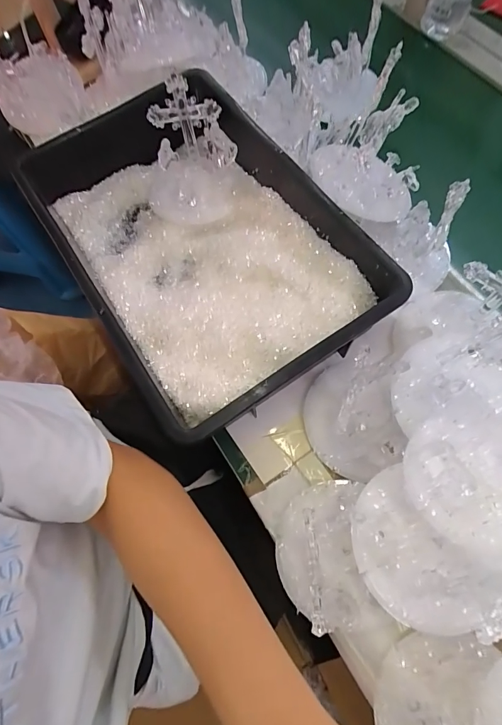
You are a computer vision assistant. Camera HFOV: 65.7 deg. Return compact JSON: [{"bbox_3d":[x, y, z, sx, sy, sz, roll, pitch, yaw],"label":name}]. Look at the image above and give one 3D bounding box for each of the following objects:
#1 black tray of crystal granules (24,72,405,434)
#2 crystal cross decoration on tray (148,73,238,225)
[{"bbox_3d":[-0.068,-0.150,0.457,0.269,0.105,0.425,-33,71,-9],"label":"black tray of crystal granules"},{"bbox_3d":[-0.077,-0.254,0.459,0.108,0.096,0.144,-7,69,1],"label":"crystal cross decoration on tray"}]

